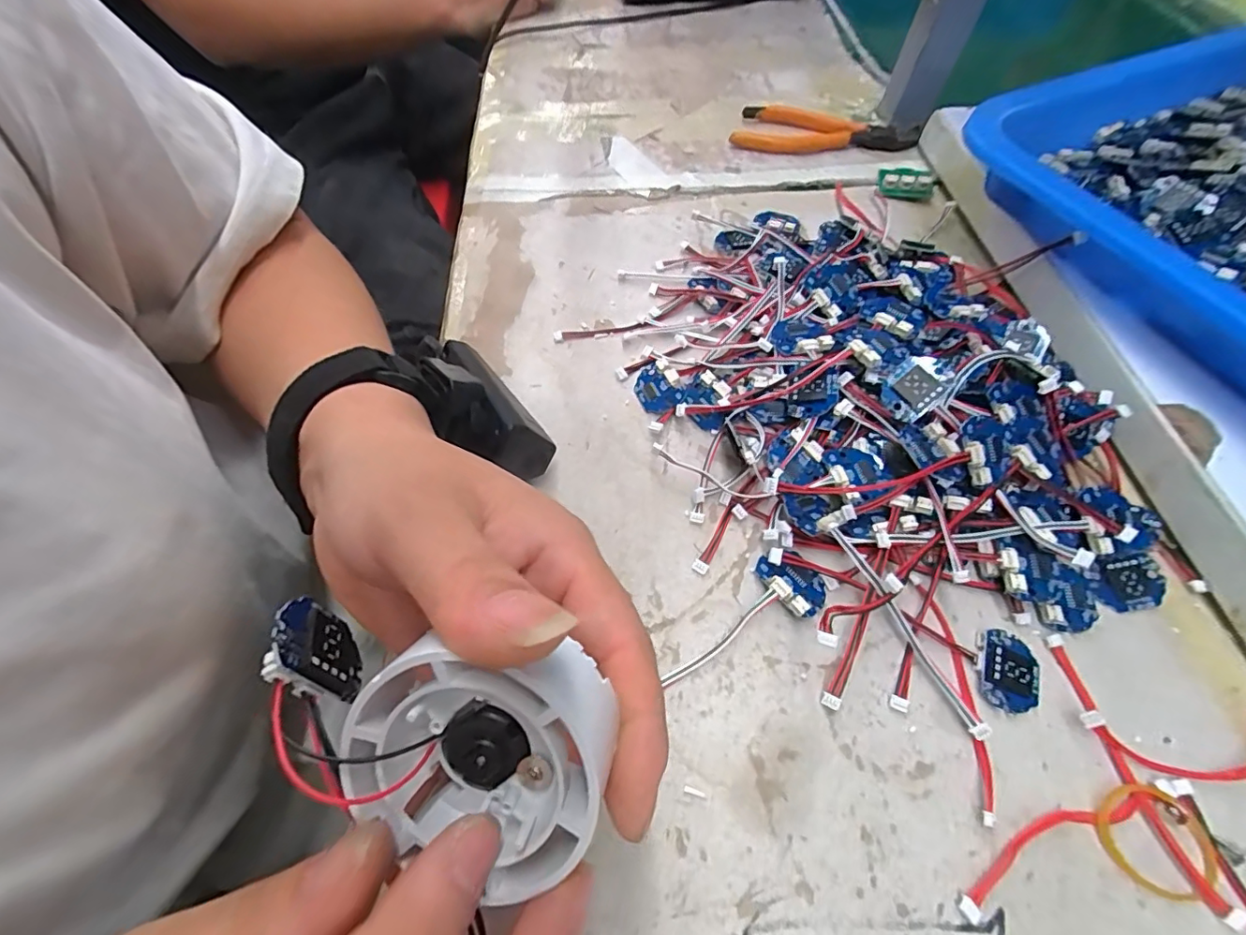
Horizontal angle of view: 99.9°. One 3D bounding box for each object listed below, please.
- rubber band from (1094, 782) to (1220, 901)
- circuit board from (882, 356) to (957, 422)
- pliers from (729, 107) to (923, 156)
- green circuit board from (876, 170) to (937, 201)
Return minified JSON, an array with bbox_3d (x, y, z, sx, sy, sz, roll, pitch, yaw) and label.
[{"bbox_3d":[0.174,0.121,0.169,0.031,0.004,0.031,0,59,0],"label":"rubber band"},{"bbox_3d":[0.127,-0.035,0.226,0.021,0.028,0.011,43,28,19],"label":"circuit board"},{"bbox_3d":[0.147,-0.241,0.382,0.126,0.009,0.049,16,60,9],"label":"pliers"},{"bbox_3d":[0.190,-0.190,0.349,0.038,0.010,0.023,15,60,9],"label":"green circuit board"}]

